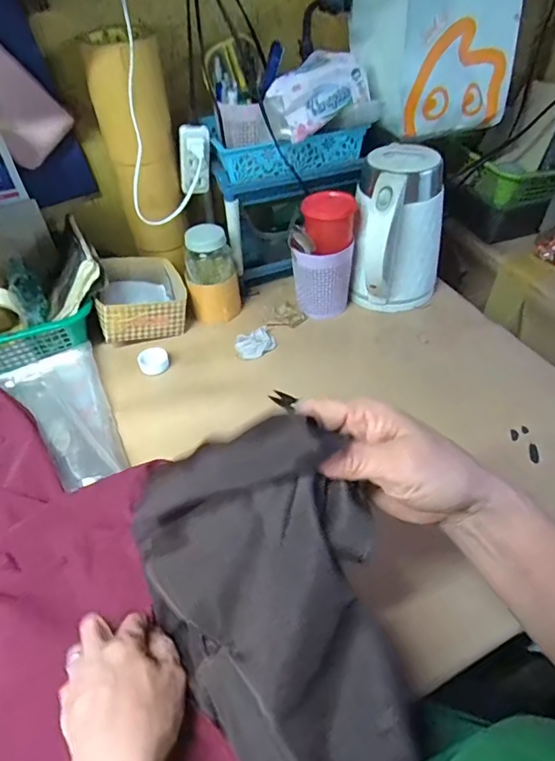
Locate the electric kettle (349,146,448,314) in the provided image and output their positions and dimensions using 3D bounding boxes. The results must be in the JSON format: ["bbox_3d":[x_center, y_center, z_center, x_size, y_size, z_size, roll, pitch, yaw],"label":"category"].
[{"bbox_3d":[0.174,-0.220,0.726,0.142,0.209,0.119,-21,48,-17],"label":"electric kettle"}]

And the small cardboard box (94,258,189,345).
[{"bbox_3d":[-0.214,-0.134,0.758,0.129,0.069,0.150,-12,46,-9],"label":"small cardboard box"}]

